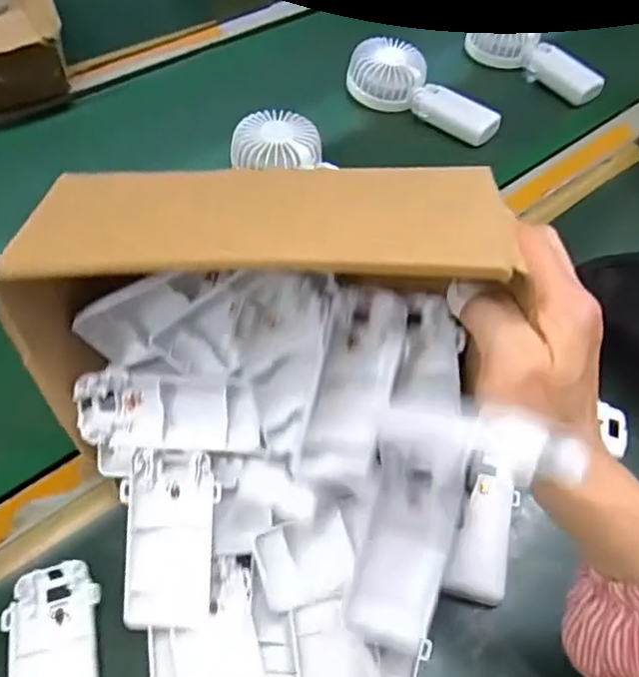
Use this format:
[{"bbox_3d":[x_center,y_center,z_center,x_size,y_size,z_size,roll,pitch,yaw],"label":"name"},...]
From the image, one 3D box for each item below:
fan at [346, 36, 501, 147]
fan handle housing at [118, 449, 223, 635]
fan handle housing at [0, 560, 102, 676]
[{"bbox_3d":[0.117,-0.278,0.674,0.185,0.045,0.071,29,57,18],"label":"fan"},{"bbox_3d":[-0.081,0.111,0.334,0.047,0.015,0.096,0,89,-3],"label":"fan handle housing"},{"bbox_3d":[-0.144,0.173,0.332,0.048,0.015,0.093,-10,54,-11],"label":"fan handle housing"}]

